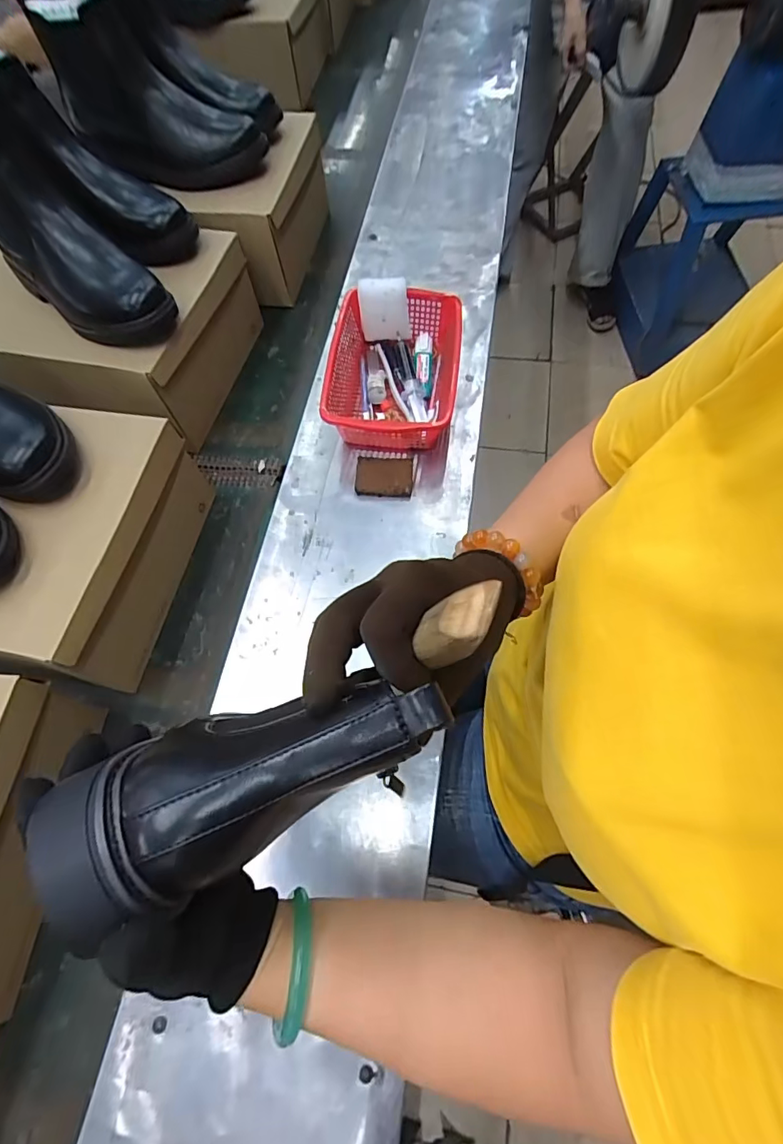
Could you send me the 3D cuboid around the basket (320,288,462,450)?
[{"bbox_3d":[0.001,-0.246,0.596,0.156,0.082,0.217,5,64,6],"label":"basket"}]

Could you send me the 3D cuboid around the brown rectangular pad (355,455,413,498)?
[{"bbox_3d":[-0.008,-0.113,0.571,0.065,0.019,0.047,1,64,4],"label":"brown rectangular pad"}]

